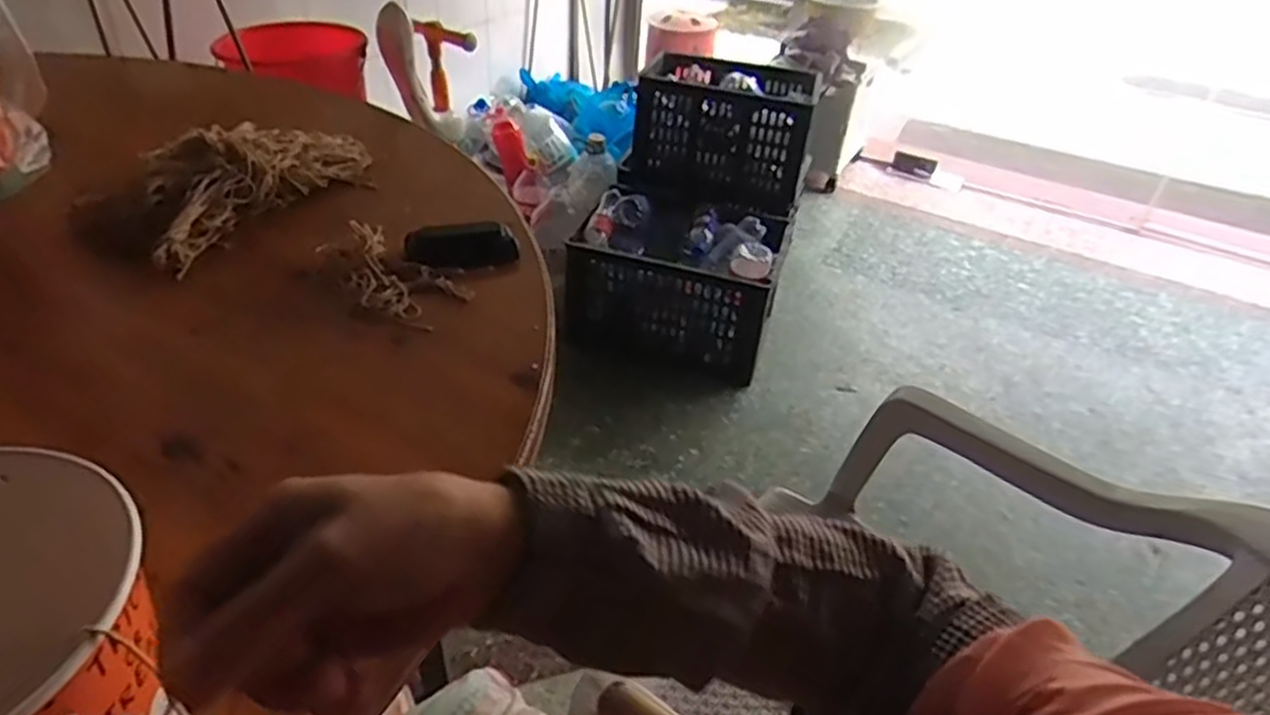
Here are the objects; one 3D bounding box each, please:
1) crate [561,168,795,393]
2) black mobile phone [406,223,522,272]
[{"bbox_3d":[0.117,-0.215,1.902,0.464,0.319,0.368,14,38,11],"label":"crate"},{"bbox_3d":[-0.172,-0.110,0.750,0.108,0.026,0.046,-2,38,-9],"label":"black mobile phone"}]

